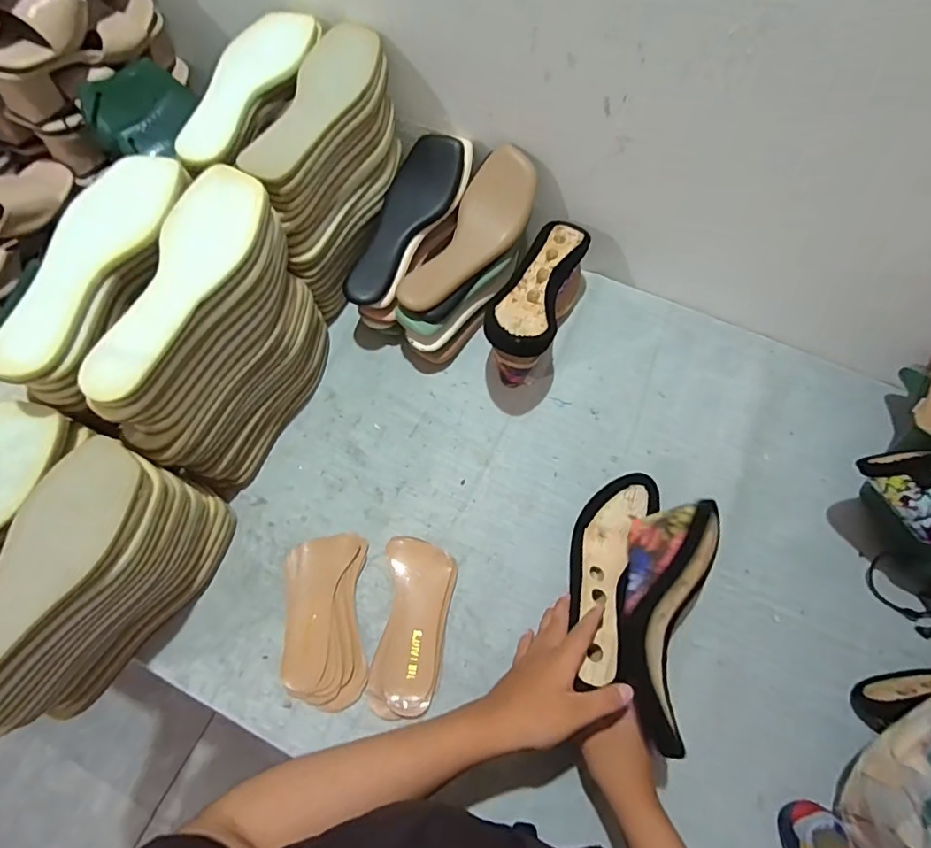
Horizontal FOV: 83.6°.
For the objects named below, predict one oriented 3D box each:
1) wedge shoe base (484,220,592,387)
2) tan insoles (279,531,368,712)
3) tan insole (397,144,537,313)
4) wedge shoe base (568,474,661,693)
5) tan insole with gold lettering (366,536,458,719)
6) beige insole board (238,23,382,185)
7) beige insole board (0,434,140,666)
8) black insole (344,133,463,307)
[{"bbox_3d":[0.090,-0.152,0.663,0.080,0.120,0.219,25,69,10],"label":"wedge shoe base"},{"bbox_3d":[-0.152,0.210,0.563,0.086,0.018,0.170,-3,67,-2],"label":"tan insoles"},{"bbox_3d":[0.005,-0.229,0.643,0.083,0.045,0.224,36,89,14],"label":"tan insole"},{"bbox_3d":[0.148,0.157,0.541,0.079,0.050,0.229,18,52,7],"label":"wedge shoe base"},{"bbox_3d":[-0.056,0.214,0.557,0.075,0.019,0.173,5,67,2],"label":"tan insole with gold lettering"},{"bbox_3d":[-0.161,-0.338,0.552,0.080,0.015,0.236,16,70,8],"label":"beige insole board"},{"bbox_3d":[-0.343,0.117,0.400,0.084,0.022,0.233,21,68,8],"label":"beige insole board"},{"bbox_3d":[-0.079,-0.251,0.645,0.076,0.030,0.227,27,86,11],"label":"black insole"}]

